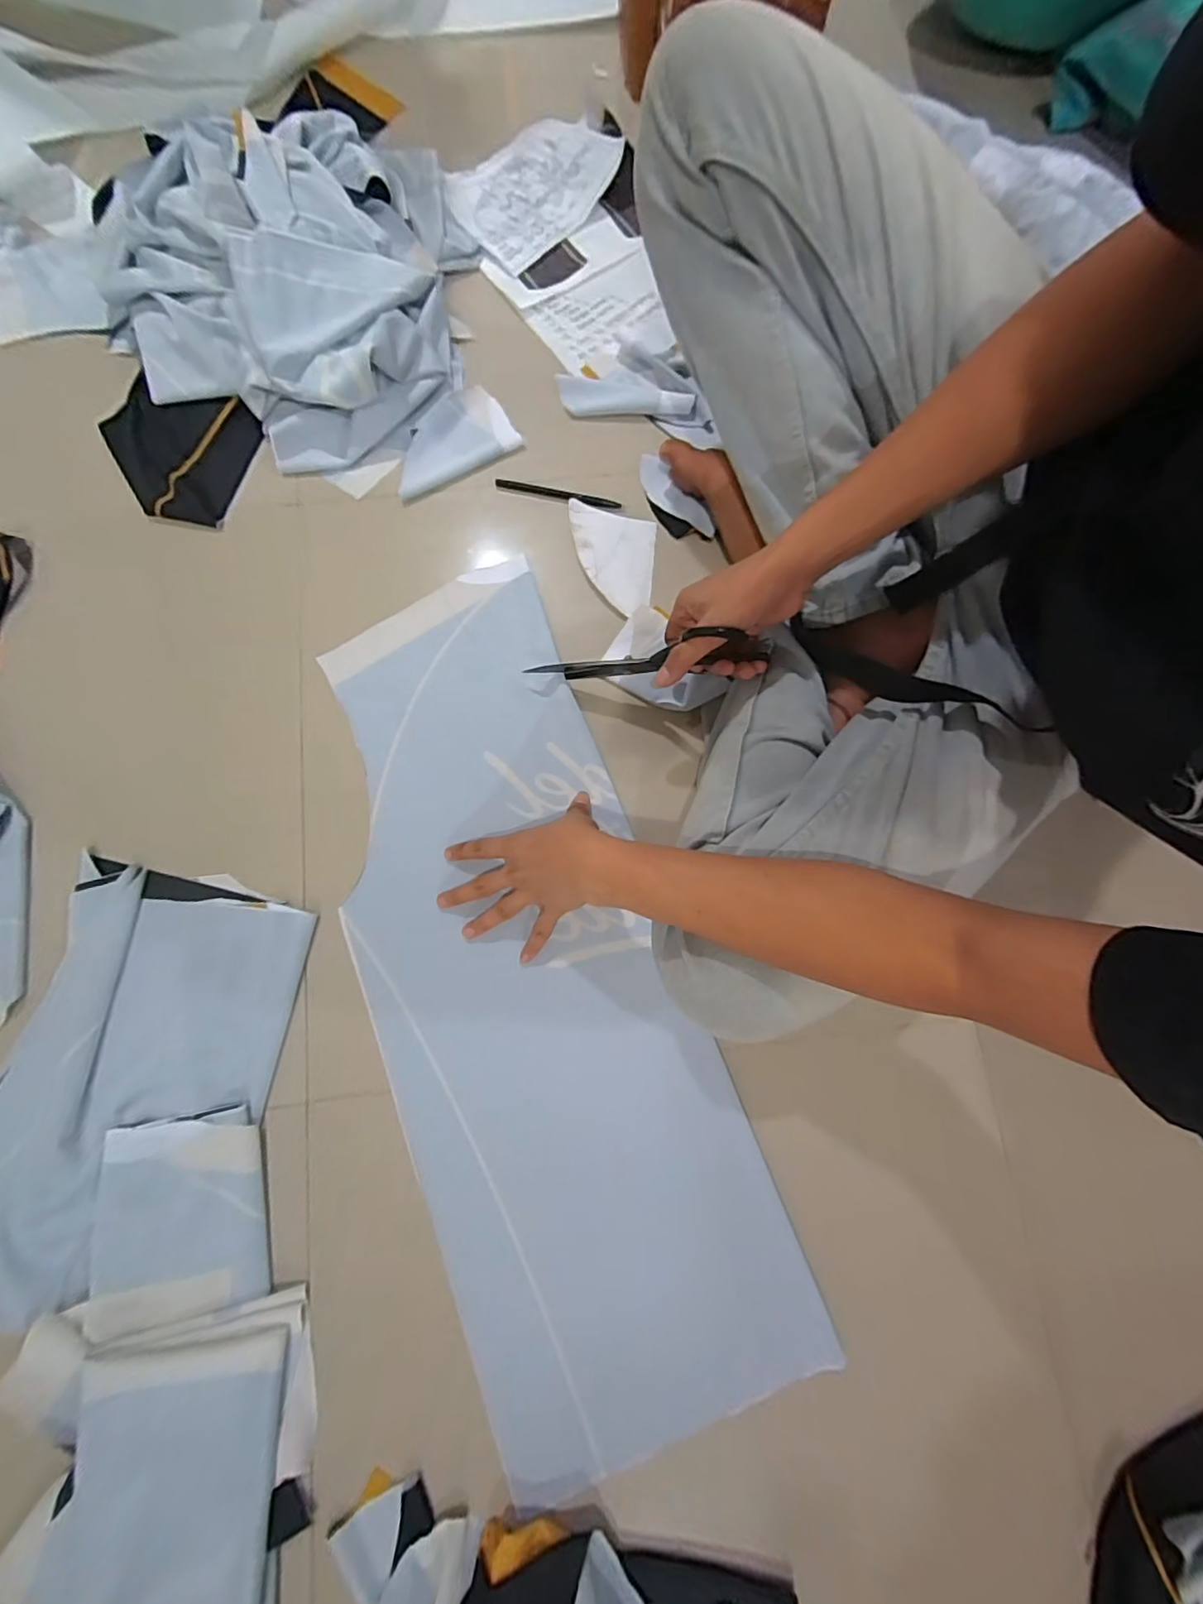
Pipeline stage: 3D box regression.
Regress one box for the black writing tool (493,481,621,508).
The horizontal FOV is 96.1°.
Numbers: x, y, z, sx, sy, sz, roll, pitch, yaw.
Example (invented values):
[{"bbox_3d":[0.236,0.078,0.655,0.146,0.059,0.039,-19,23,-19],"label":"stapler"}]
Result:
[{"bbox_3d":[-0.047,-0.330,0.580,0.135,0.006,0.013,12,79,2],"label":"black writing tool"}]

